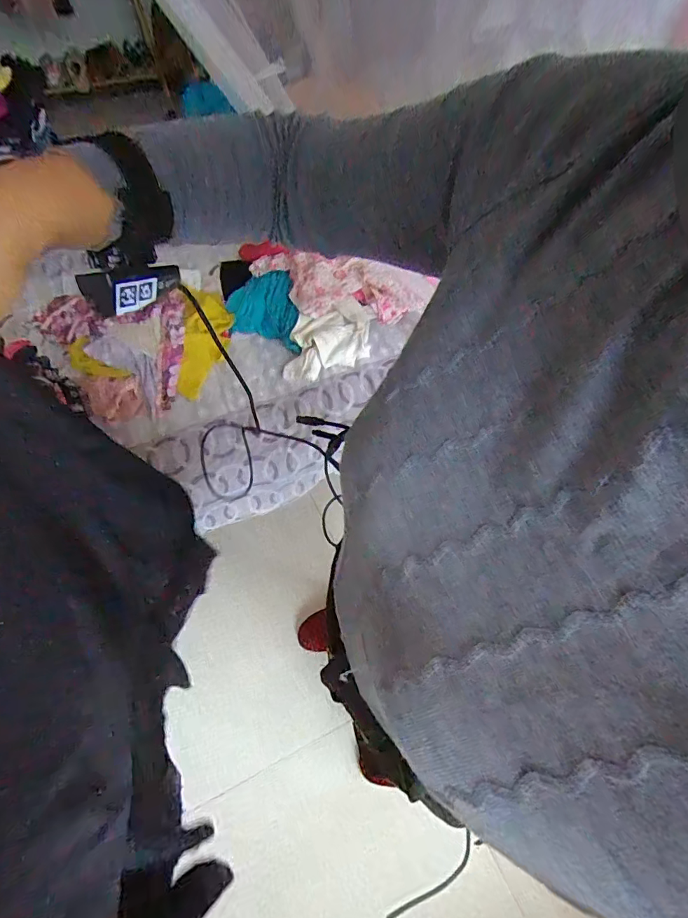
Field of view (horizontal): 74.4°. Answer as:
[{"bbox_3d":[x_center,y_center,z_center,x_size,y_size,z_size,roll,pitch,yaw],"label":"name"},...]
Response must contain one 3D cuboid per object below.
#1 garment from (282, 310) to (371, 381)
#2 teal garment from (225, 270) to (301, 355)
[{"bbox_3d":[-0.039,-0.277,1.113,0.196,0.058,0.174,4,58,0],"label":"garment"},{"bbox_3d":[-0.208,-0.377,1.147,0.165,0.095,0.221,-10,59,-9],"label":"teal garment"}]

